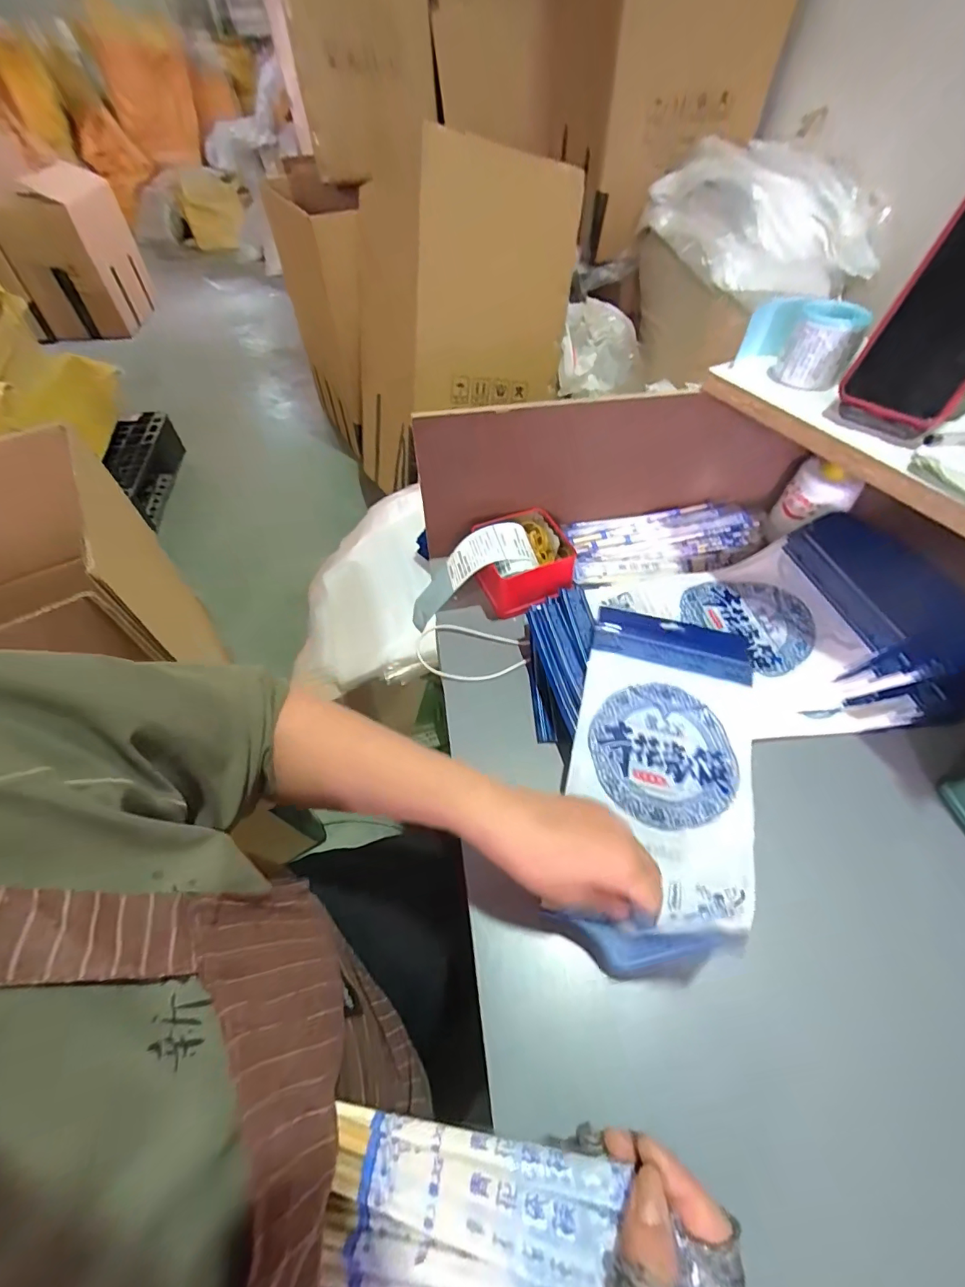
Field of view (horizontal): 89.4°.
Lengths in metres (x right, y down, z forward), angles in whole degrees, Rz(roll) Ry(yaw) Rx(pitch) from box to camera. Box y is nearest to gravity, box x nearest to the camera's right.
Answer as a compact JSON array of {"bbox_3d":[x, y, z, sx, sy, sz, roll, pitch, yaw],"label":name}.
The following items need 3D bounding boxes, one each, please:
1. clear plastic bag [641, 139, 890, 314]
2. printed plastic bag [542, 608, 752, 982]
[{"bbox_3d":[0.543,-0.864,0.973,0.308,0.134,0.460,-6,53,-3],"label":"clear plastic bag"},{"bbox_3d":[0.152,0.102,0.414,0.148,0.041,0.291,13,54,10],"label":"printed plastic bag"}]

